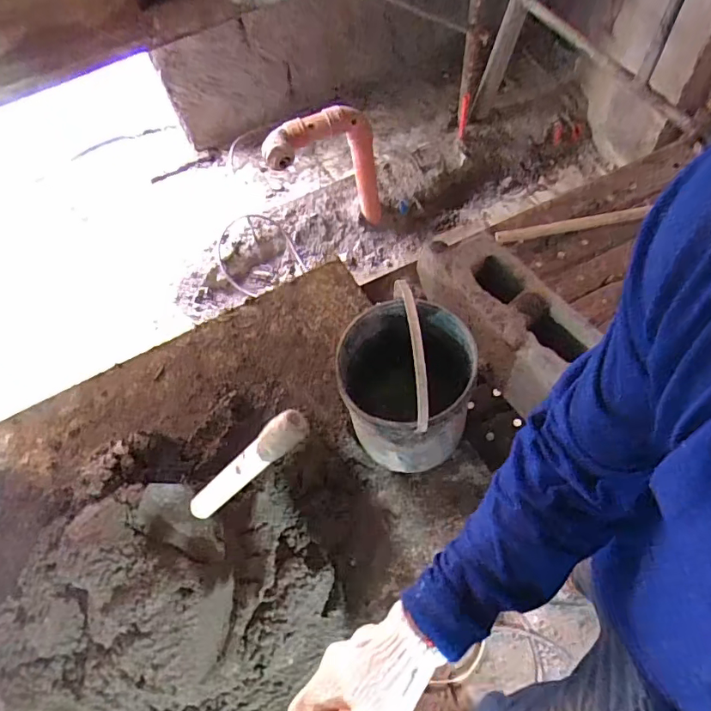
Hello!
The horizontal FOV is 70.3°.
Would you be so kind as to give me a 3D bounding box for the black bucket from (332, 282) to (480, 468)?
[{"bbox_3d":[0.063,0.034,0.669,0.167,0.281,0.173,-2,63,5],"label":"black bucket"}]

